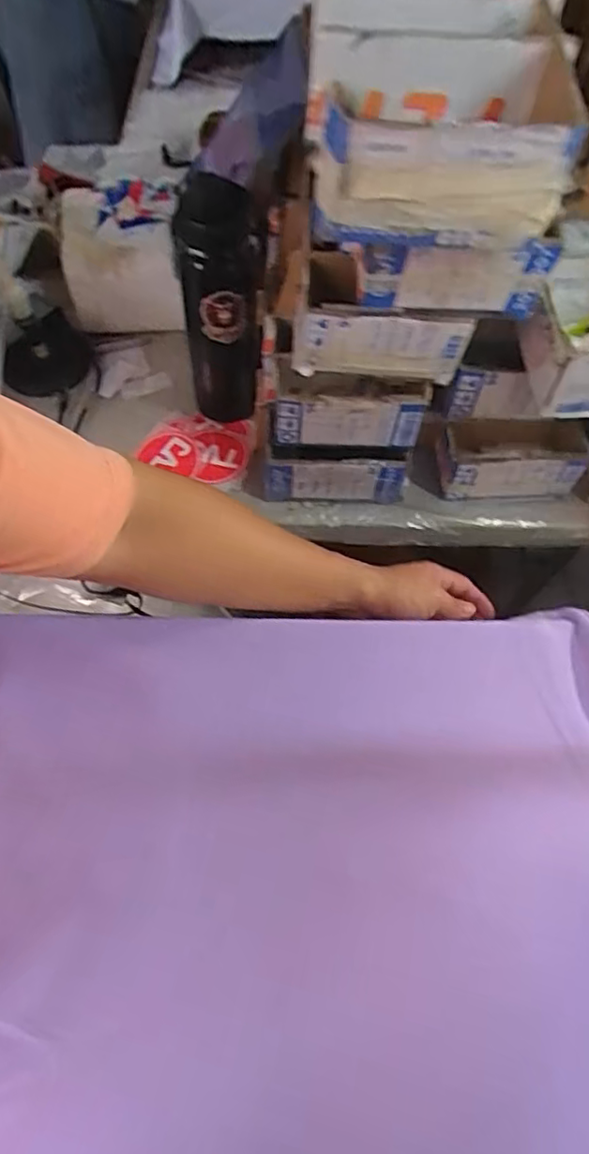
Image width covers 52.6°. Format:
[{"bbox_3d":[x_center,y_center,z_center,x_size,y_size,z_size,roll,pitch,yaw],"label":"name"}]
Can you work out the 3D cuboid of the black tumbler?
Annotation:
[{"bbox_3d":[-0.075,-0.276,0.649,0.089,0.285,0.067,-5,64,-5],"label":"black tumbler"}]

